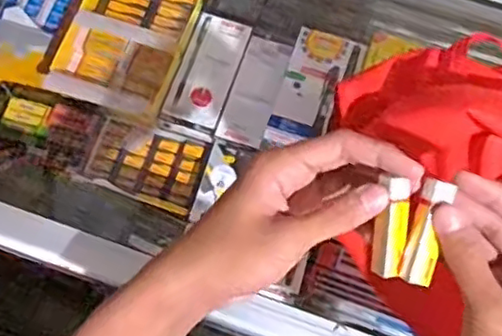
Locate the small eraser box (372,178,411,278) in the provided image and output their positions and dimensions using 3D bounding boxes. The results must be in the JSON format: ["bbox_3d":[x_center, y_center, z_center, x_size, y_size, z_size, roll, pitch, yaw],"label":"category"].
[{"bbox_3d":[0.082,0.035,0.365,0.017,0.010,0.055,9,99,2],"label":"small eraser box"}]

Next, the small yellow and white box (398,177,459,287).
[{"bbox_3d":[0.101,0.037,0.360,0.018,0.010,0.061,13,96,3],"label":"small yellow and white box"}]

